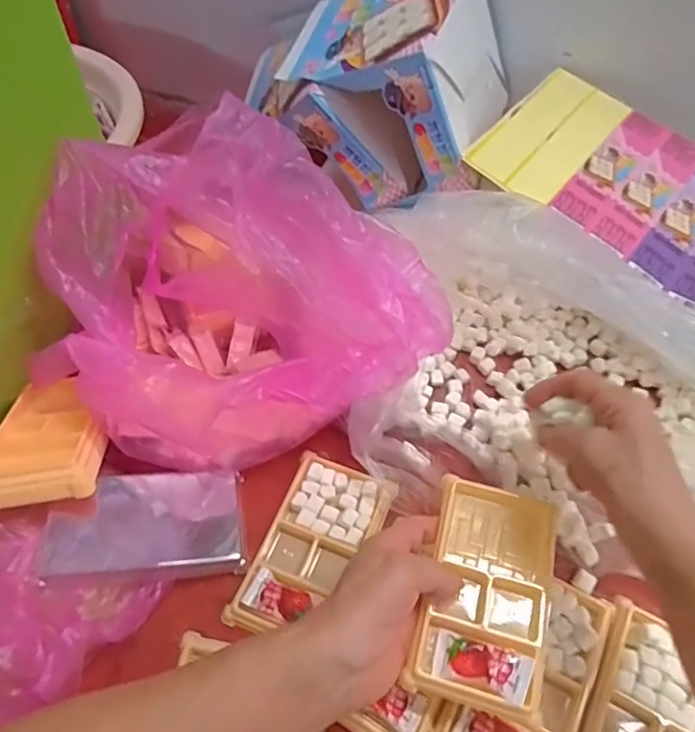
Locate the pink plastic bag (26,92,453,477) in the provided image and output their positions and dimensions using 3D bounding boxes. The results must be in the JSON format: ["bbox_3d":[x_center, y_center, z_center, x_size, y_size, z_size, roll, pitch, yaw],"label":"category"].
[{"bbox_3d":[-0.097,-0.047,0.434,0.308,0.167,0.222,29,59,17],"label":"pink plastic bag"}]

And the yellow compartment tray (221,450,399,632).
[{"bbox_3d":[-0.024,0.131,0.415,0.074,0.011,0.133,19,56,14],"label":"yellow compartment tray"}]

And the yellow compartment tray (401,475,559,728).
[{"bbox_3d":[0.089,0.143,0.366,0.075,0.027,0.133,14,58,9],"label":"yellow compartment tray"}]

